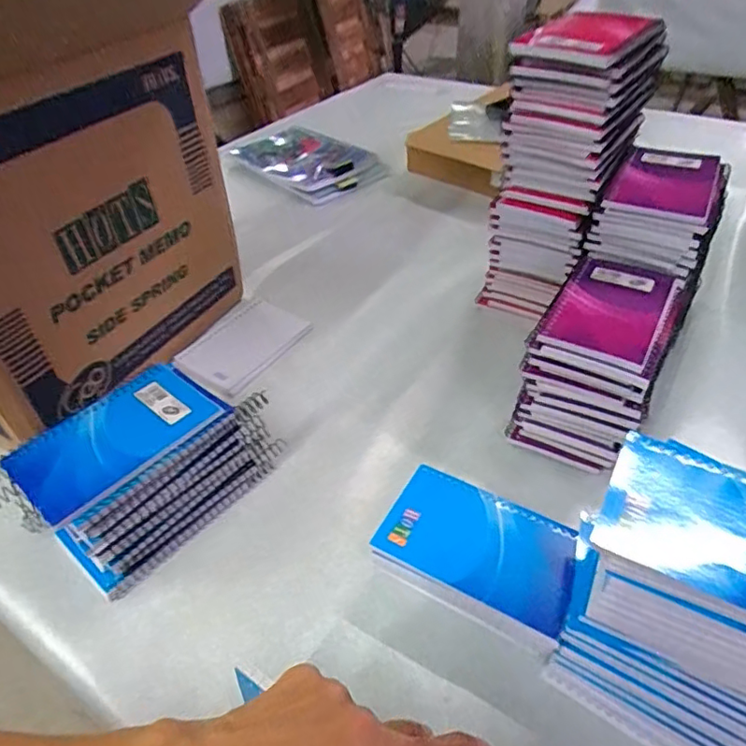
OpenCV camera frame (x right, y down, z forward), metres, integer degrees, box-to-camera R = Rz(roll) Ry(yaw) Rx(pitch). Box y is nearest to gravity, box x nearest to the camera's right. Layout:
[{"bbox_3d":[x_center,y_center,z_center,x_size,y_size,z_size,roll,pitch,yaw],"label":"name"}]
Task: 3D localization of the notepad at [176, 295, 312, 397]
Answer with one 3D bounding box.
[{"bbox_3d":[-0.138,-0.035,0.614,0.099,0.007,0.142,20,46,23],"label":"notepad"}]

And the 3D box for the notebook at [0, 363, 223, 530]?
[{"bbox_3d":[-0.183,0.047,0.402,0.079,0.014,0.127,29,51,30],"label":"notebook"}]

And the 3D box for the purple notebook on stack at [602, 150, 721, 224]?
[{"bbox_3d":[0.259,-0.167,0.500,0.080,0.014,0.127,20,47,22],"label":"purple notebook on stack"}]

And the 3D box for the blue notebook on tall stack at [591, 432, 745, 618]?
[{"bbox_3d":[0.183,0.080,0.272,0.130,0.013,0.078,22,47,24],"label":"blue notebook on tall stack"}]

